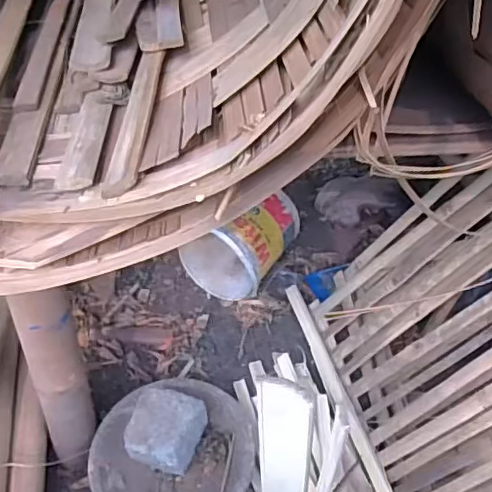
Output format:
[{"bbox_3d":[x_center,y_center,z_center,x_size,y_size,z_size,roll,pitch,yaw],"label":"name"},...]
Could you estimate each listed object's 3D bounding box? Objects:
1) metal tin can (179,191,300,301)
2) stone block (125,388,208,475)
[{"bbox_3d":[-0.015,-0.008,1.176,0.181,0.185,0.212,22,46,20],"label":"metal tin can"},{"bbox_3d":[-0.126,0.293,0.892,0.109,0.085,0.106,9,43,7],"label":"stone block"}]

